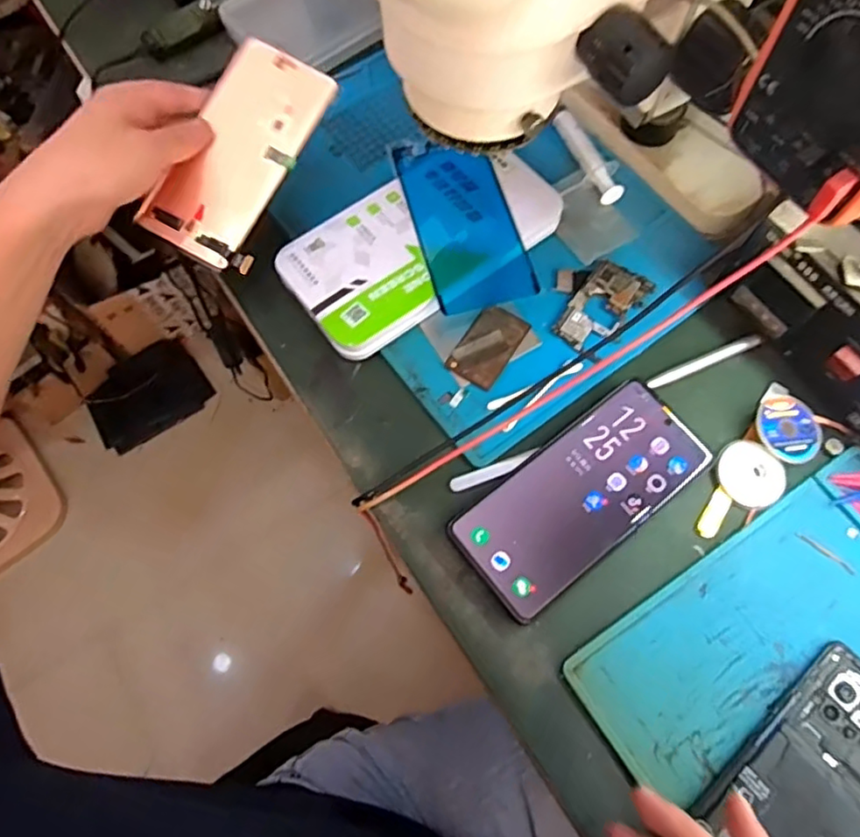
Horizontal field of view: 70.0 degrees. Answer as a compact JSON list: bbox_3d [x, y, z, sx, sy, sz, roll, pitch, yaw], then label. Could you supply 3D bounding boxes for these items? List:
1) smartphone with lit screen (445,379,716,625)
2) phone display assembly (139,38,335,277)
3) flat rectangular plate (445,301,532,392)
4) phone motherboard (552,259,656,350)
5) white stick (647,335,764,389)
[{"bbox_3d":[0.097,0.048,0.393,0.166,0.013,0.076,-37,73,-12],"label":"smartphone with lit screen"},{"bbox_3d":[-0.130,-0.183,0.424,0.074,0.012,0.157,26,84,8],"label":"phone display assembly"},{"bbox_3d":[0.041,-0.052,0.433,0.036,0.004,0.060,31,73,12],"label":"flat rectangular plate"},{"bbox_3d":[0.123,-0.080,0.442,0.043,0.006,0.073,36,74,14],"label":"phone motherboard"},{"bbox_3d":[0.192,-0.040,0.428,0.090,0.004,0.009,-23,73,-7],"label":"white stick"}]

